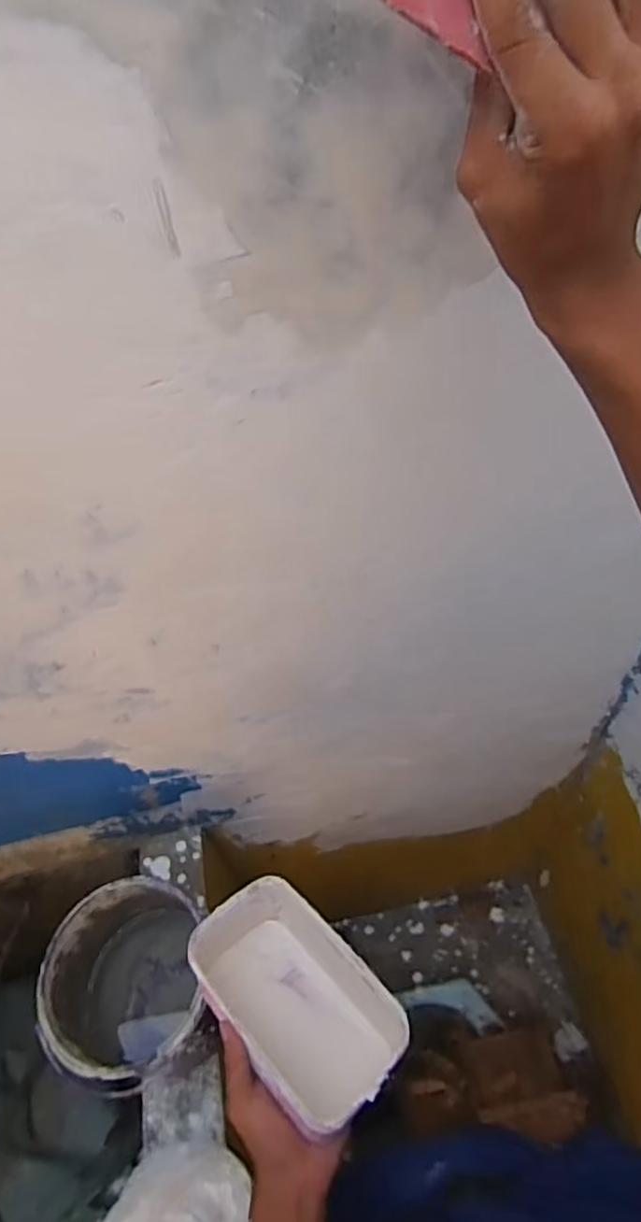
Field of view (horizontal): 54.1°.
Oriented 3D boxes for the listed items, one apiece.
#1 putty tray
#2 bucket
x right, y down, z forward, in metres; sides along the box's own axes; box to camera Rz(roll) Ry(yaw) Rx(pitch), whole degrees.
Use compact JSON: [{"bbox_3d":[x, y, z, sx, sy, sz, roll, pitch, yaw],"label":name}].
[{"bbox_3d":[-0.022,0.332,0.548,0.197,0.088,0.119,33,46,31],"label":"putty tray"},{"bbox_3d":[-0.208,0.433,0.729,0.165,0.187,0.178,-3,51,4],"label":"bucket"}]

